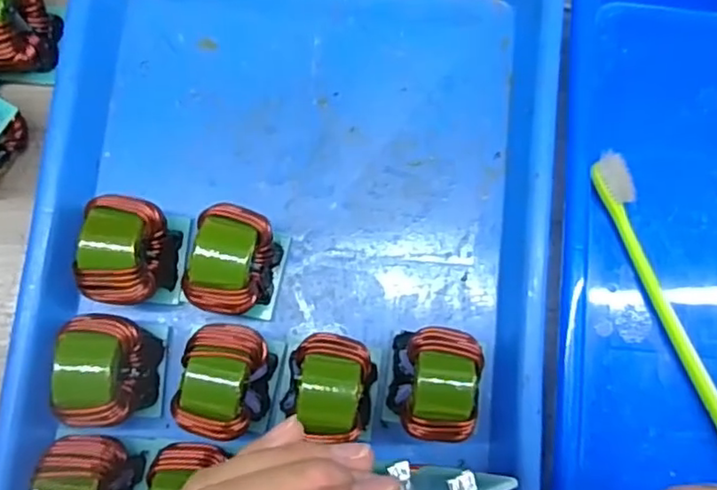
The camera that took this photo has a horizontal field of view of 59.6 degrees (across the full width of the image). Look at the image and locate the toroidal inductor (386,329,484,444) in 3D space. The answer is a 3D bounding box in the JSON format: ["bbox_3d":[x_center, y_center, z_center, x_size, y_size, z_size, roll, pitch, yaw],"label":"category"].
[{"bbox_3d":[0.034,0.062,0.290,0.035,0.051,0.046,6,81,0],"label":"toroidal inductor"}]

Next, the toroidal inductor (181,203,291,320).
[{"bbox_3d":[-0.057,0.009,0.297,0.036,0.049,0.048,13,82,2],"label":"toroidal inductor"}]

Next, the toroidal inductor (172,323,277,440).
[{"bbox_3d":[-0.060,0.062,0.289,0.036,0.048,0.049,11,82,1],"label":"toroidal inductor"}]

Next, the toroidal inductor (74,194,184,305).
[{"bbox_3d":[-0.106,0.004,0.298,0.034,0.052,0.046,7,81,0],"label":"toroidal inductor"}]

